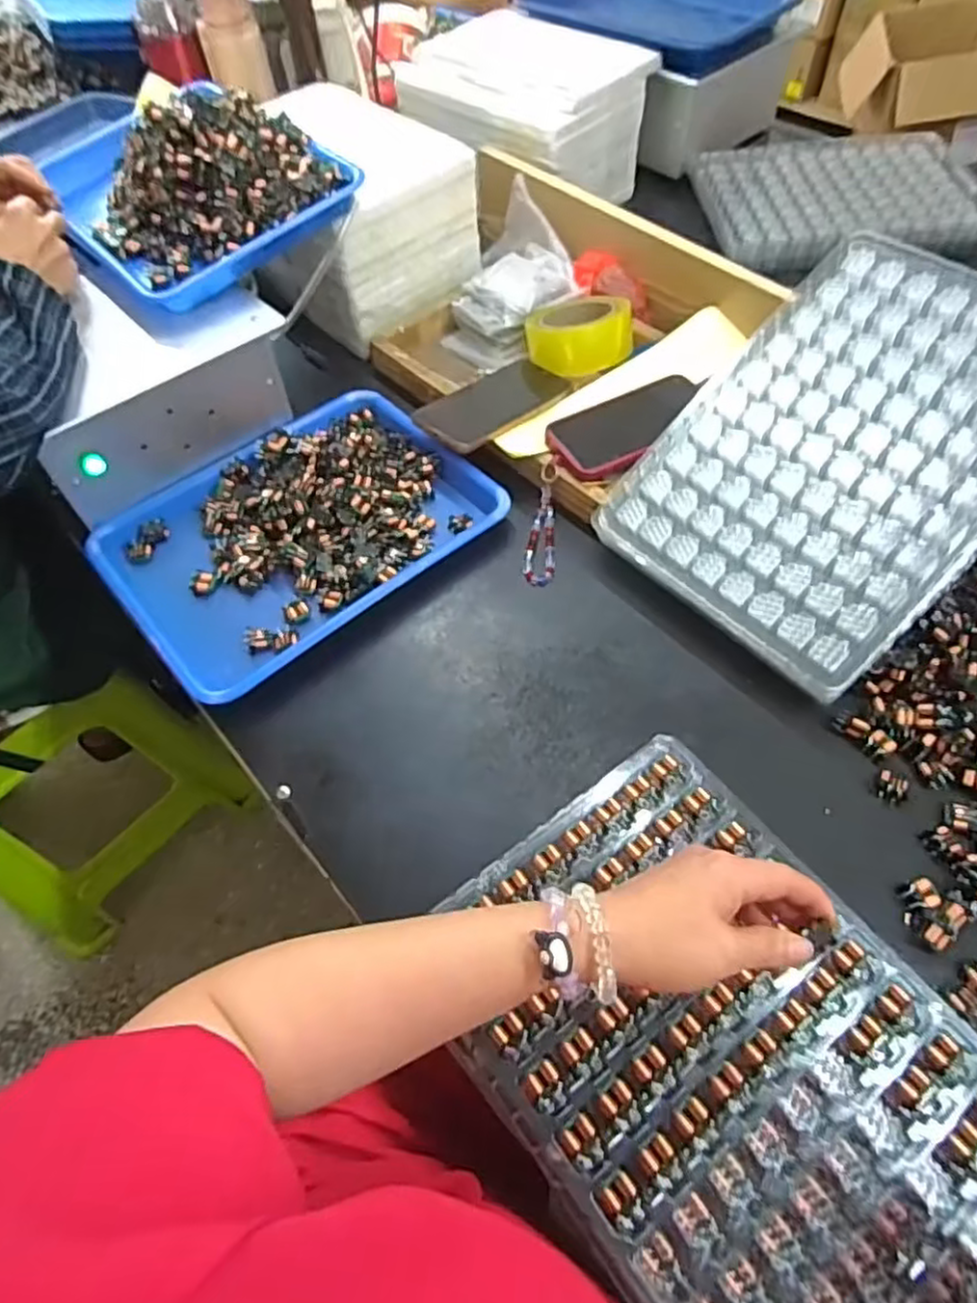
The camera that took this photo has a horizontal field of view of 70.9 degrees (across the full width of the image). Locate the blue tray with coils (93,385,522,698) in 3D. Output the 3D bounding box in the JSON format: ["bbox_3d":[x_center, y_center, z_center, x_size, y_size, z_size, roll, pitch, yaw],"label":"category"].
[{"bbox_3d":[-0.181,-0.120,0.649,0.324,0.047,0.245,-38,63,-19],"label":"blue tray with coils"}]

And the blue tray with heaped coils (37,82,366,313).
[{"bbox_3d":[-0.333,-0.503,0.701,0.235,0.089,0.373,-38,63,-19],"label":"blue tray with heaped coils"}]

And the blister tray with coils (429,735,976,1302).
[{"bbox_3d":[0.141,0.234,0.404,0.243,0.015,0.338,-36,62,-18],"label":"blister tray with coils"}]

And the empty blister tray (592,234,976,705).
[{"bbox_3d":[0.290,-0.165,0.563,0.259,0.023,0.350,42,92,24],"label":"empty blister tray"}]

